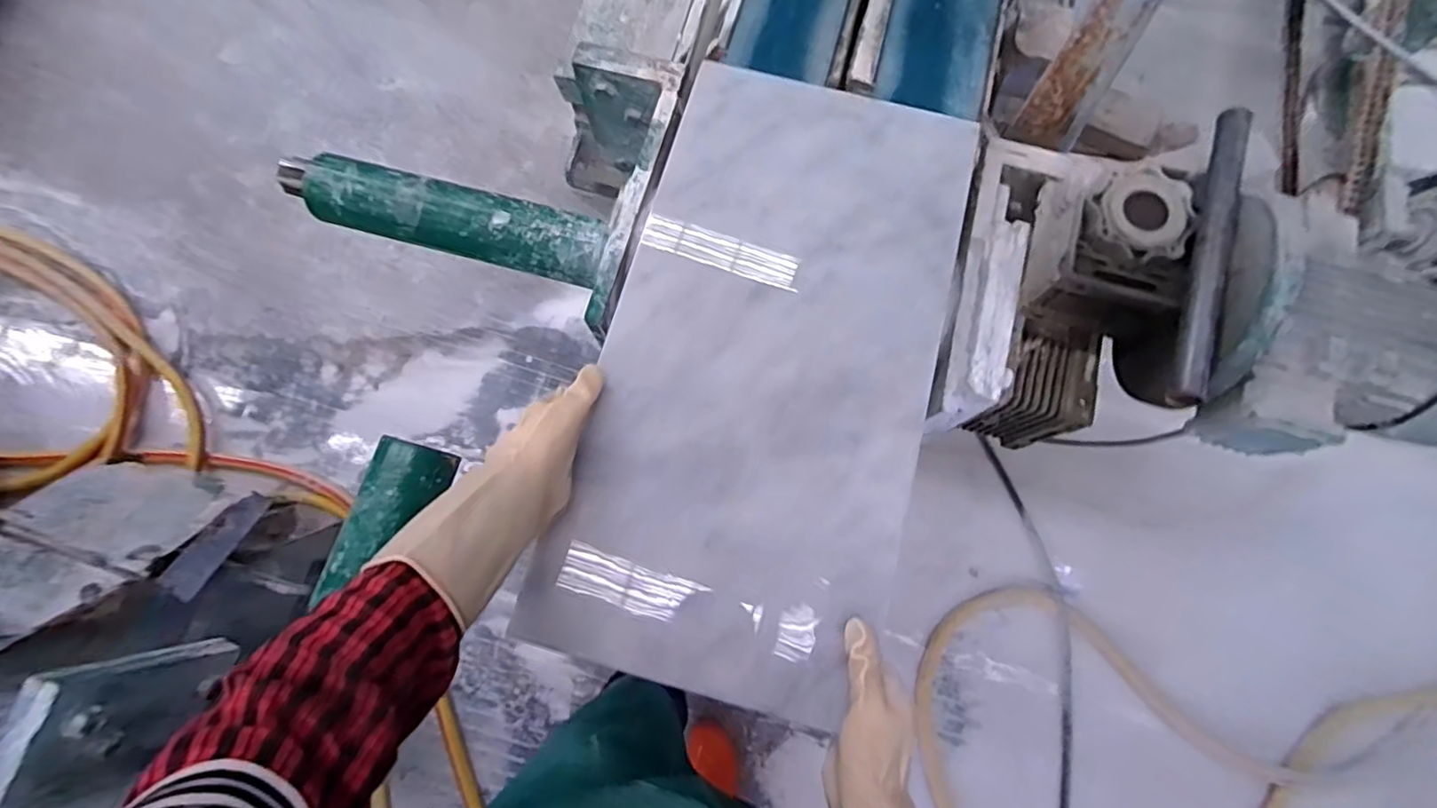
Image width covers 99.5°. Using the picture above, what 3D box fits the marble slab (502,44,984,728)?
[{"bbox_3d":[0.049,-0.047,0.556,0.294,0.018,0.580,16,75,4],"label":"marble slab"}]

